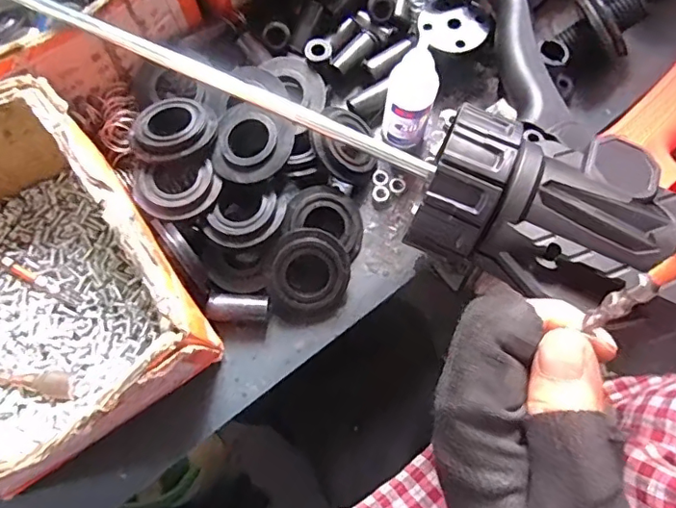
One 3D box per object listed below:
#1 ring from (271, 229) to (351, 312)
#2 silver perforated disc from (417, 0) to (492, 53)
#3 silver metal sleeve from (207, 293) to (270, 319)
[{"bbox_3d":[-0.014,0.010,0.288,0.042,0.012,0.043,24,98,-7],"label":"ring"},{"bbox_3d":[0.069,-0.136,0.320,0.041,0.005,0.038,0,69,-1],"label":"silver perforated disc"},{"bbox_3d":[-0.053,0.029,0.291,0.032,0.011,0.013,3,73,3],"label":"silver metal sleeve"}]

